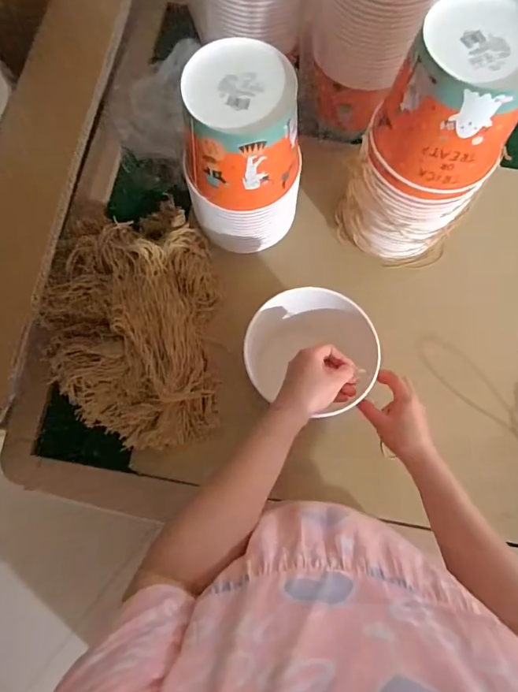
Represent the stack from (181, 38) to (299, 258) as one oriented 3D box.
[{"bbox_3d":[-0.016,-0.248,0.630,0.147,0.244,0.143,8,75,1],"label":"stack"}]

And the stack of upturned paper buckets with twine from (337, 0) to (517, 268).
[{"bbox_3d":[0.223,-0.249,0.596,0.158,0.306,0.163,32,77,7],"label":"stack of upturned paper buckets with twine"}]

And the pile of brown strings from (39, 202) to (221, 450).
[{"bbox_3d":[-0.187,-0.035,0.668,0.249,0.066,0.356,0,75,-1],"label":"pile of brown strings"}]

